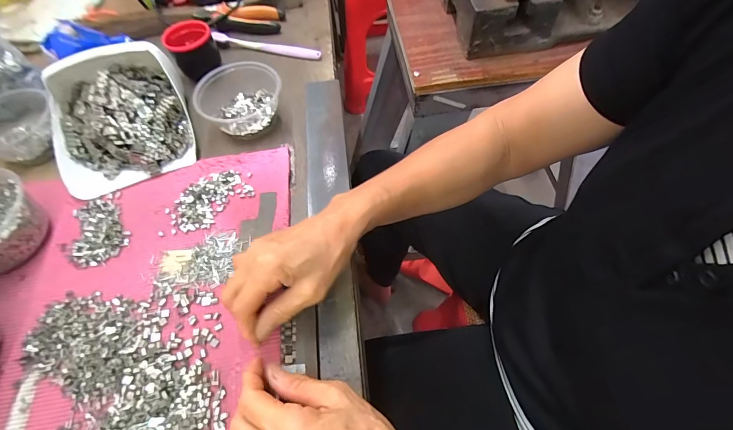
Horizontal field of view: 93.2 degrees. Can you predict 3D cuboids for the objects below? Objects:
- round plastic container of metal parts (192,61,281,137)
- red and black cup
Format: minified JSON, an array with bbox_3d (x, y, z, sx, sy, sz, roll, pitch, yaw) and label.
[{"bbox_3d":[-0.163,-0.147,0.451,0.111,0.050,0.093,-18,60,-7],"label":"round plastic container of metal parts"},{"bbox_3d":[-0.251,-0.239,0.505,0.065,0.053,0.061,-28,62,-12],"label":"red and black cup"}]

